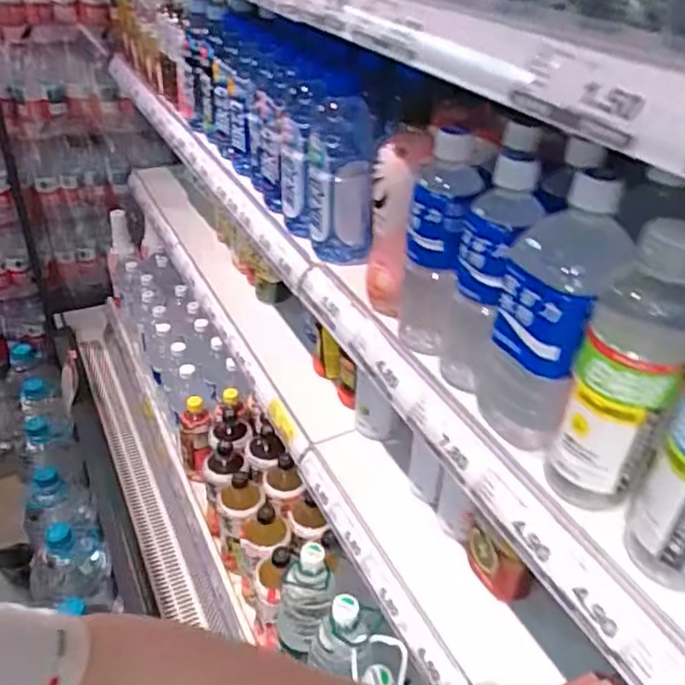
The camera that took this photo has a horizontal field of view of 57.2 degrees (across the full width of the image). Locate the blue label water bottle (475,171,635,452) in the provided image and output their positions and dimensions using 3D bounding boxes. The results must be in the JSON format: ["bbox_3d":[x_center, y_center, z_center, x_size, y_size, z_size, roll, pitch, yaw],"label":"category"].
[{"bbox_3d":[0.147,-0.009,0.459,0.070,0.213,0.065,13,36,13],"label":"blue label water bottle"}]

